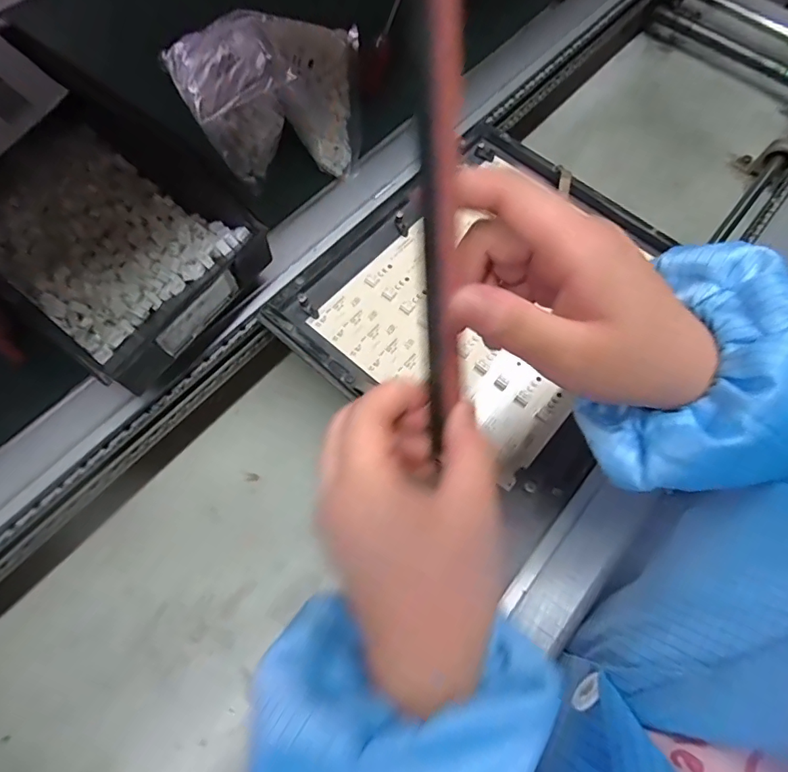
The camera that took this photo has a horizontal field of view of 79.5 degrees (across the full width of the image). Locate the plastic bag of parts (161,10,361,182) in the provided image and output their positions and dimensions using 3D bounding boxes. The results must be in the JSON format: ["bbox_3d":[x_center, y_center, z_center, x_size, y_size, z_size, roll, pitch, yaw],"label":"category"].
[{"bbox_3d":[-0.128,-0.291,0.453,0.187,0.070,0.181,-6,68,-5],"label":"plastic bag of parts"}]

